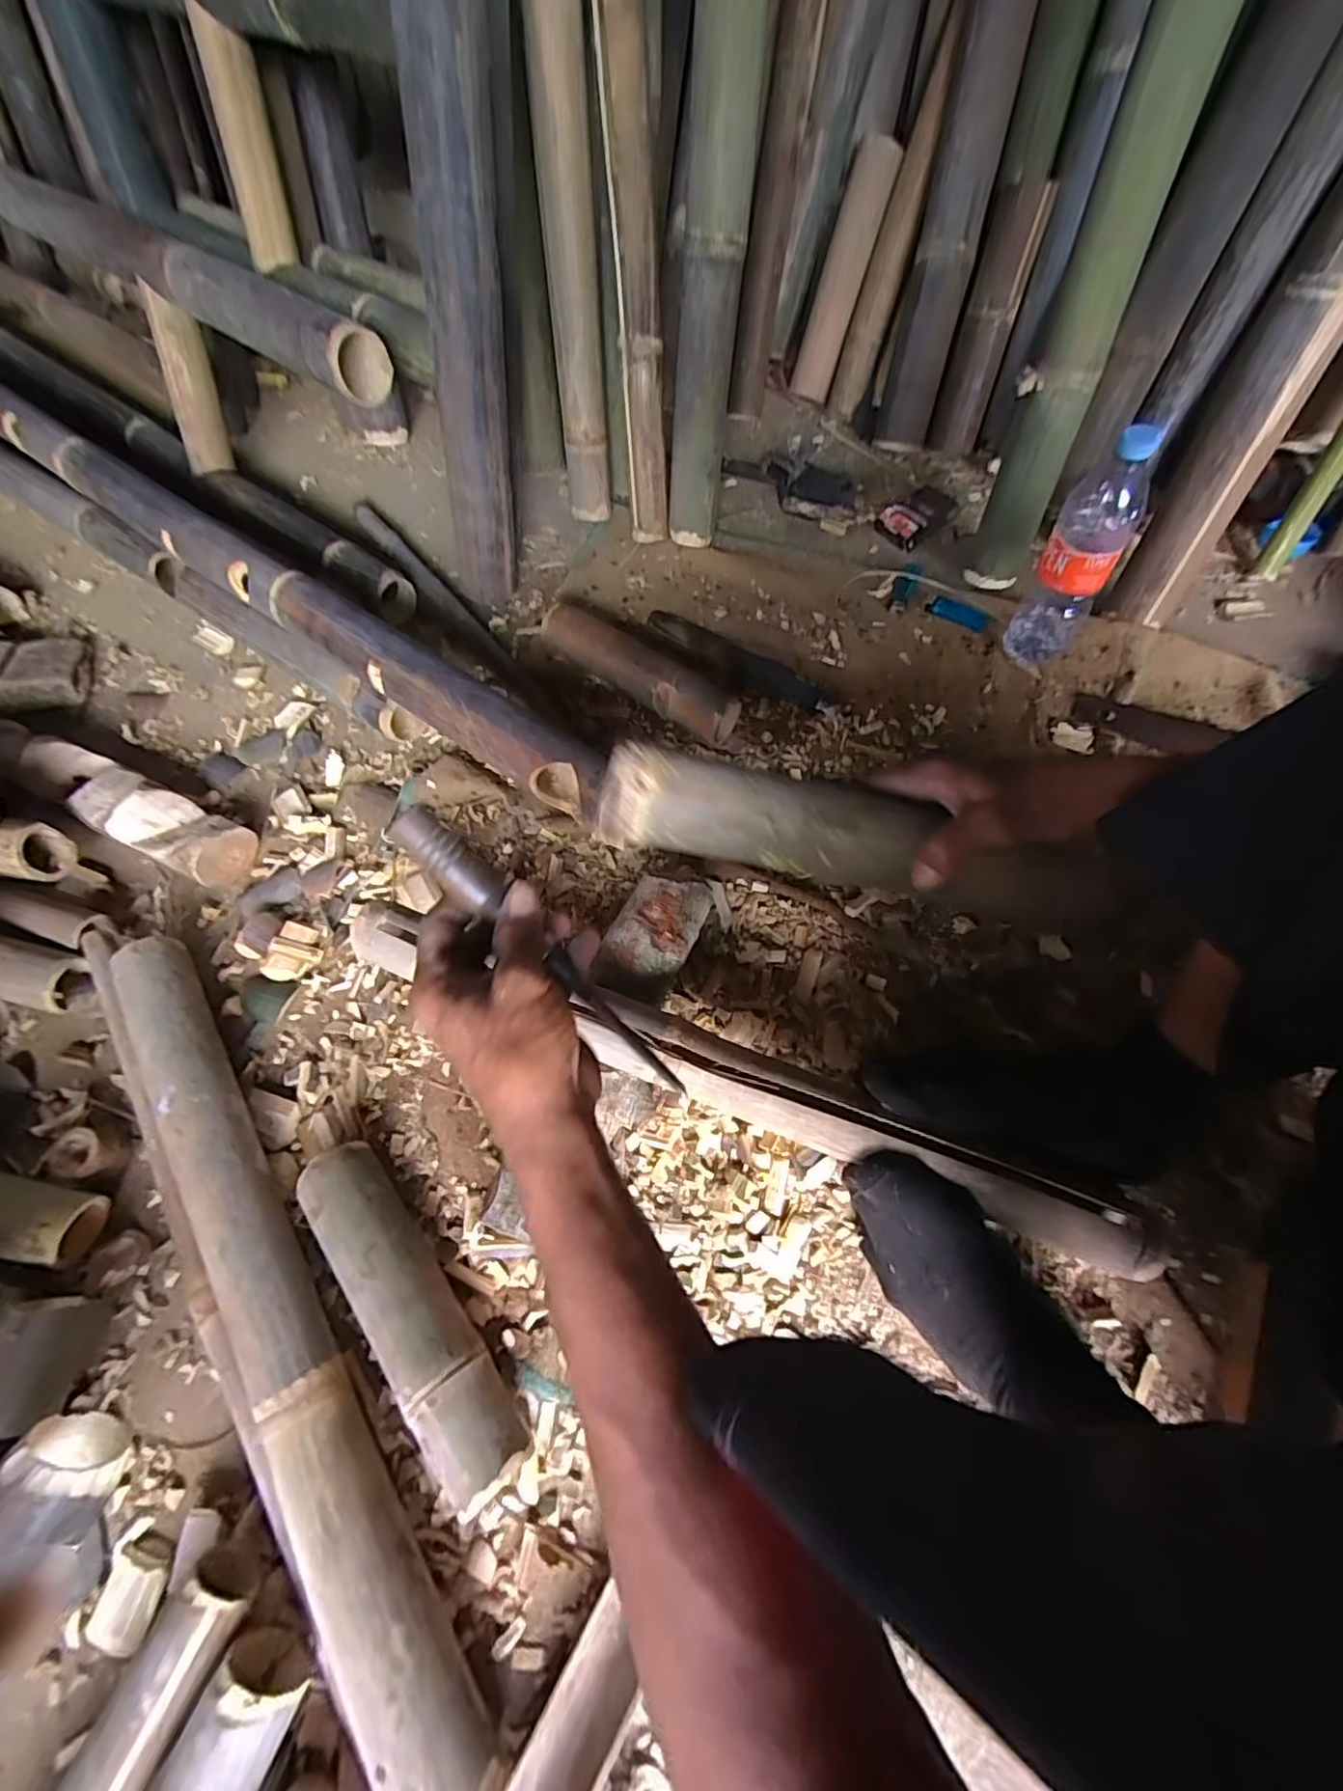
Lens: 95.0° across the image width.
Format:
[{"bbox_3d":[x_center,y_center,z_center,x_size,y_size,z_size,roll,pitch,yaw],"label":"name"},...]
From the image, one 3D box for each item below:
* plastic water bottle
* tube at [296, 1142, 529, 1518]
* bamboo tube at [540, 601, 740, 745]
[{"bbox_3d":[0.427,-0.351,0.642,0.078,0.228,0.074,30,71,15],"label":"plastic water bottle"},{"bbox_3d":[-0.199,0.307,0.467,0.056,0.061,0.251,-37,67,-14],"label":"tube"},{"bbox_3d":[-0.035,-0.261,0.720,0.269,0.063,0.057,36,73,17],"label":"bamboo tube"}]

